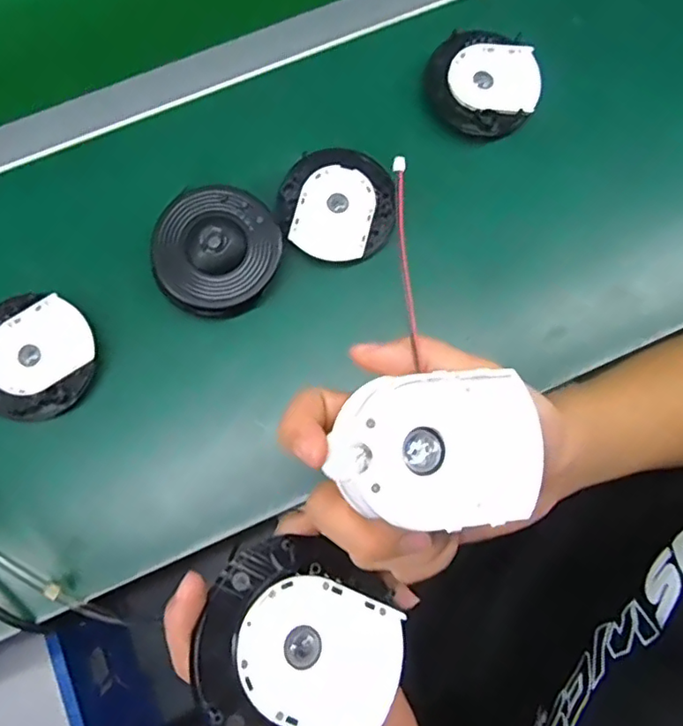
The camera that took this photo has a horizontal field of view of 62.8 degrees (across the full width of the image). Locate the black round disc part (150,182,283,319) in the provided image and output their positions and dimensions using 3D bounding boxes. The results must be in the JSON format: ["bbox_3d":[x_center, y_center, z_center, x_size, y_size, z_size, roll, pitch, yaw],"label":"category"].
[{"bbox_3d":[-0.095,-0.086,0.428,0.087,0.027,0.097,31,81,5],"label":"black round disc part"}]

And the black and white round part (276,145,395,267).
[{"bbox_3d":[-0.002,-0.128,0.452,0.091,0.011,0.093,0,80,-1],"label":"black and white round part"}]

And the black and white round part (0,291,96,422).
[{"bbox_3d":[-0.237,-0.005,0.430,0.089,0.016,0.094,35,81,5],"label":"black and white round part"}]

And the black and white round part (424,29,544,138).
[{"bbox_3d":[0.121,-0.238,0.480,0.092,0.026,0.092,0,80,-1],"label":"black and white round part"}]

